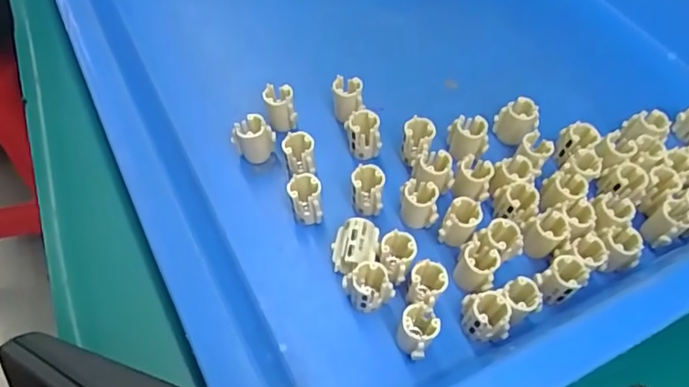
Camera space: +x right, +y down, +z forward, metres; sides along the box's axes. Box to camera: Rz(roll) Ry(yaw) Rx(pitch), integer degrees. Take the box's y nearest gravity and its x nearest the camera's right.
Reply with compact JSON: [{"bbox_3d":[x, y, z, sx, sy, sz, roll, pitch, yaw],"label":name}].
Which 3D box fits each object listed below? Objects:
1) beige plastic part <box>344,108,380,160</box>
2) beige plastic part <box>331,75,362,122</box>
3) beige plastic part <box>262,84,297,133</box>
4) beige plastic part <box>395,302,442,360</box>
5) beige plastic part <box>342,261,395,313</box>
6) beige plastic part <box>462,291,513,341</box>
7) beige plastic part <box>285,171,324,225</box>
[{"bbox_3d":[0.008,-0.027,0.261,0.015,0.020,0.014,-12,55,-13],"label":"beige plastic part"},{"bbox_3d":[0.001,-0.044,0.272,0.014,0.021,0.014,1,53,-3],"label":"beige plastic part"},{"bbox_3d":[-0.032,-0.041,0.270,0.014,0.019,0.014,-13,55,-14],"label":"beige plastic part"},{"bbox_3d":[0.027,0.055,0.212,0.014,0.020,0.019,22,54,12],"label":"beige plastic part"},{"bbox_3d":[0.009,0.038,0.221,0.017,0.019,0.013,-11,55,-12],"label":"beige plastic part"},{"bbox_3d":[0.055,0.049,0.217,0.016,0.022,0.015,2,53,-3],"label":"beige plastic part"},{"bbox_3d":[-0.018,0.005,0.244,0.014,0.025,0.015,-2,53,-6],"label":"beige plastic part"}]

